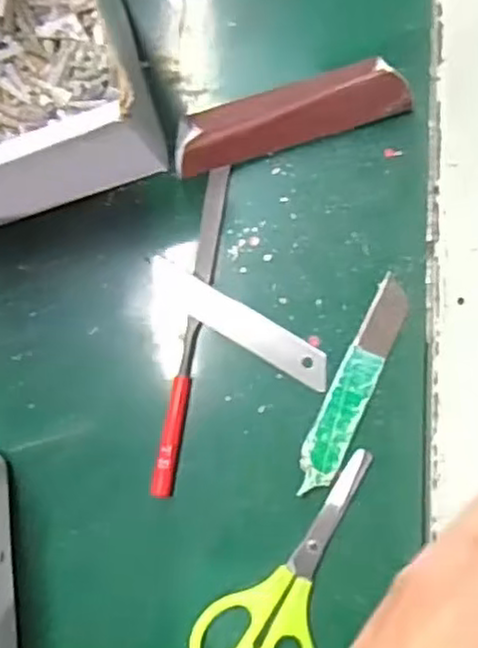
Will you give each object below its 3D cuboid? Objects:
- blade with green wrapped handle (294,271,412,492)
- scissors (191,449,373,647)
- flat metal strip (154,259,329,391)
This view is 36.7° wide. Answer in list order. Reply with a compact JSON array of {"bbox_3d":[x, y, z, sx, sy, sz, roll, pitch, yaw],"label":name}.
[{"bbox_3d":[0.057,0.031,0.355,0.019,0.004,0.110,25,90,6],"label":"blade with green wrapped handle"},{"bbox_3d":[0.025,0.118,0.351,0.057,0.004,0.128,24,90,6],"label":"scissors"},{"bbox_3d":[0.000,0.000,0.364,0.102,0.004,0.018,31,84,5],"label":"flat metal strip"}]

